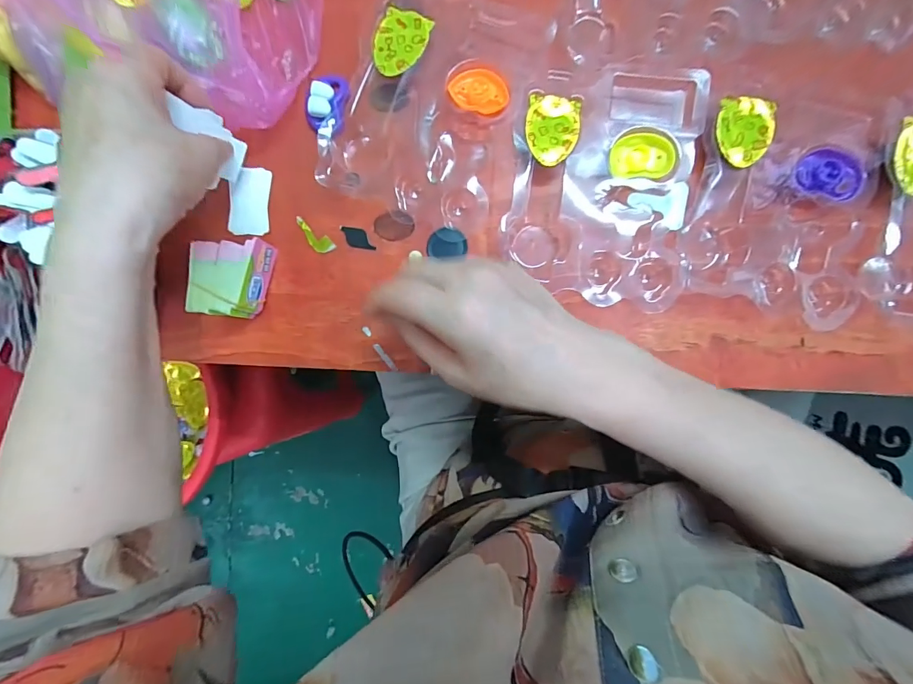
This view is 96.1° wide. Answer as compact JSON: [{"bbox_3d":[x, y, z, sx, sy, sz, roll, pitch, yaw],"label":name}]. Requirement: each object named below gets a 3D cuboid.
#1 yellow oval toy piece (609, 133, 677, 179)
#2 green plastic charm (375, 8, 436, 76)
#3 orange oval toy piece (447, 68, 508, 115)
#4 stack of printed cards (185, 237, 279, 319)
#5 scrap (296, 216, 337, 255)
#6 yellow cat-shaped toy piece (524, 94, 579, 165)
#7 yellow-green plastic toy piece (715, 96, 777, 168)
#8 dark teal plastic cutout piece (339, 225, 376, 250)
[{"bbox_3d":[0.138,-0.140,0.307,0.045,0.010,0.031,2,94,3],"label":"yellow oval toy piece"},{"bbox_3d":[-0.043,-0.225,0.311,0.038,0.009,0.049,23,95,1],"label":"green plastic charm"},{"bbox_3d":[0.017,-0.191,0.313,0.044,0.005,0.030,4,94,3],"label":"orange oval toy piece"},{"bbox_3d":[-0.174,-0.051,0.318,0.044,0.035,0.060,13,95,2],"label":"stack of printed cards"},{"bbox_3d":[-0.116,-0.085,0.330,0.038,0.004,0.015,38,95,0],"label":"scrap"},{"bbox_3d":[0.071,-0.158,0.307,0.038,0.010,0.050,8,95,2],"label":"yellow cat-shaped toy piece"},{"bbox_3d":[0.210,-0.153,0.297,0.039,0.004,0.050,11,95,2],"label":"yellow-green plastic toy piece"},{"bbox_3d":[-0.080,-0.084,0.330,0.029,0.004,0.016,7,94,2],"label":"dark teal plastic cutout piece"}]

